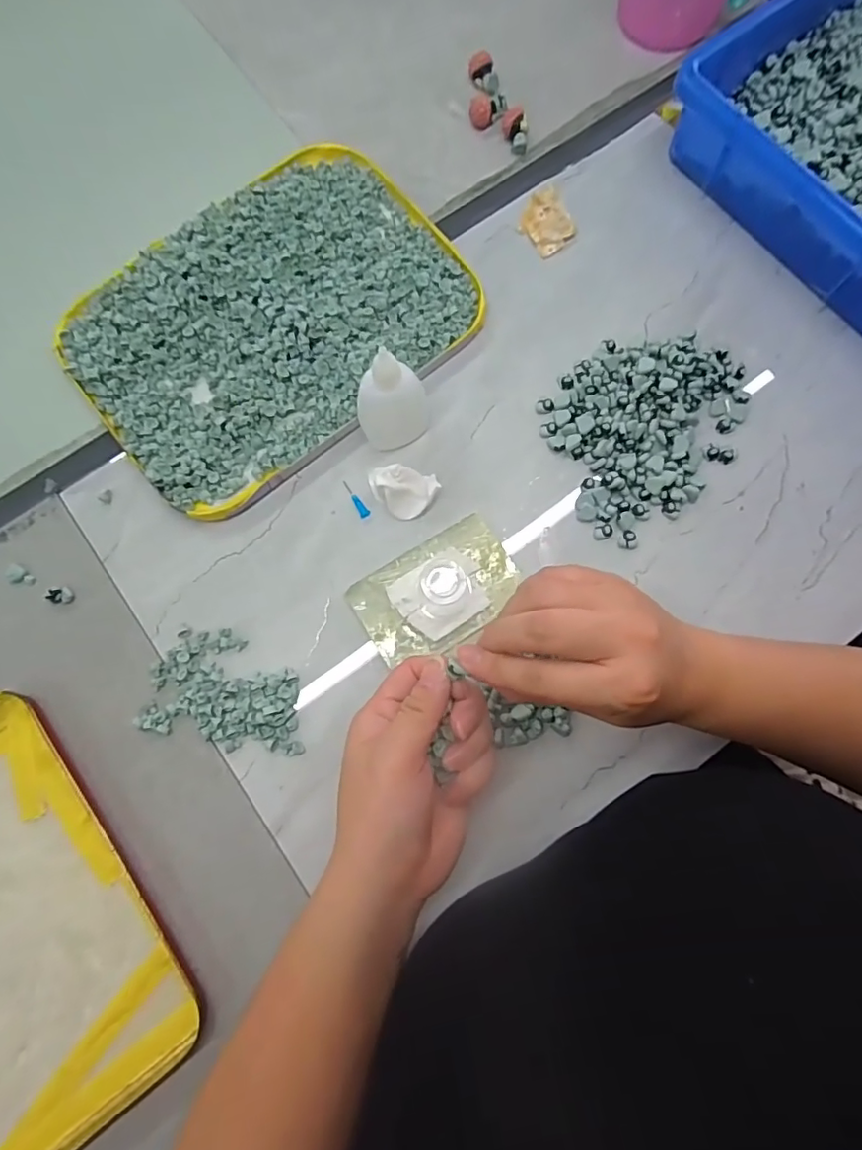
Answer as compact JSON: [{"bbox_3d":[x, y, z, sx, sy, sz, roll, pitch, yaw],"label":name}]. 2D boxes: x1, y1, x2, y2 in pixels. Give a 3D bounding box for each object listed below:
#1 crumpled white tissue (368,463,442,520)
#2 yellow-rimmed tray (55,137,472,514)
[{"bbox_3d":[-0.021,-0.057,0.371,0.048,0.017,0.032,13,79,3],"label":"crumpled white tissue"},{"bbox_3d":[-0.113,-0.183,0.396,0.270,0.024,0.198,-41,81,-7],"label":"yellow-rimmed tray"}]

